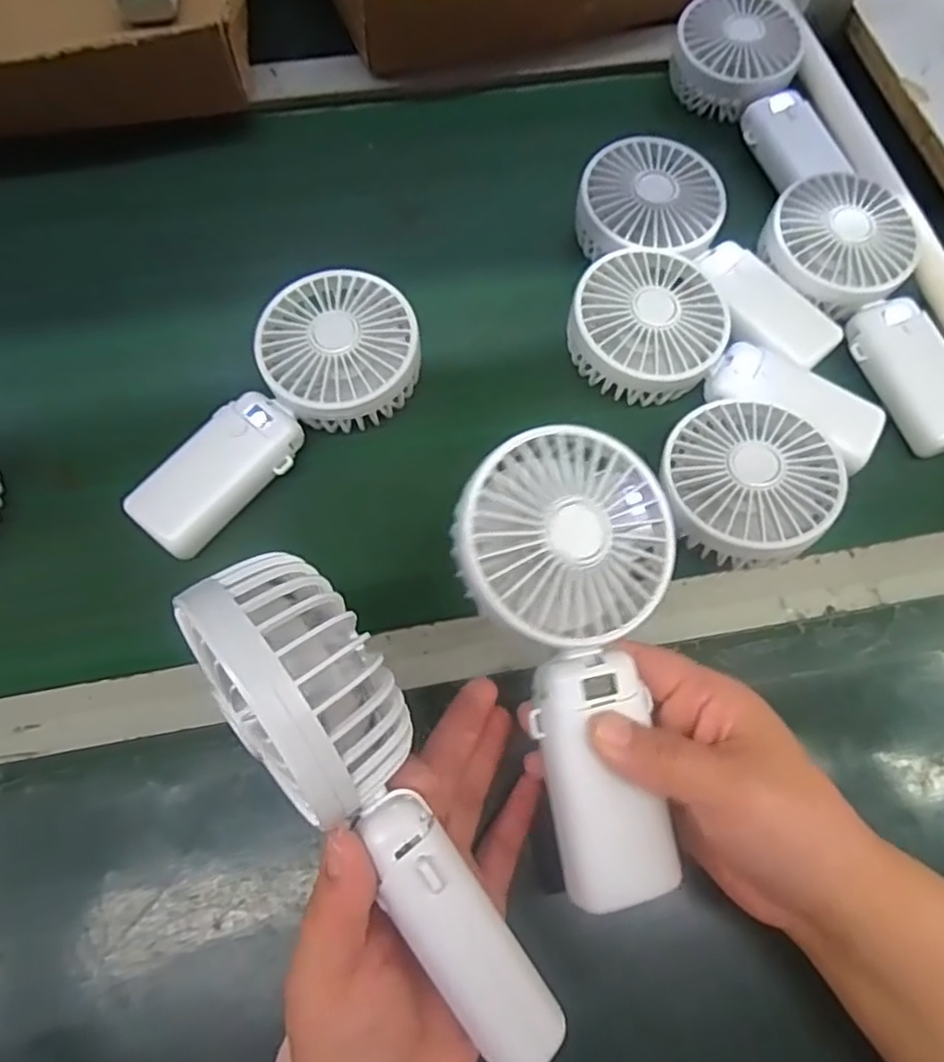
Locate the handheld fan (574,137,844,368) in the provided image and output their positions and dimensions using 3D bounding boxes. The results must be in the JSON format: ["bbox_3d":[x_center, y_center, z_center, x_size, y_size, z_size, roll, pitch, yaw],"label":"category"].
[{"bbox_3d":[0.135,-0.171,0.428,0.088,0.039,0.169,-31,71,-13],"label":"handheld fan"}]

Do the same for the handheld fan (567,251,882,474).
[{"bbox_3d":[0.147,-0.101,0.399,0.180,0.036,0.086,21,68,8],"label":"handheld fan"}]

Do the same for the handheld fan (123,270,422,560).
[{"bbox_3d":[-0.110,-0.068,0.377,0.183,0.036,0.086,-40,73,-16],"label":"handheld fan"}]

